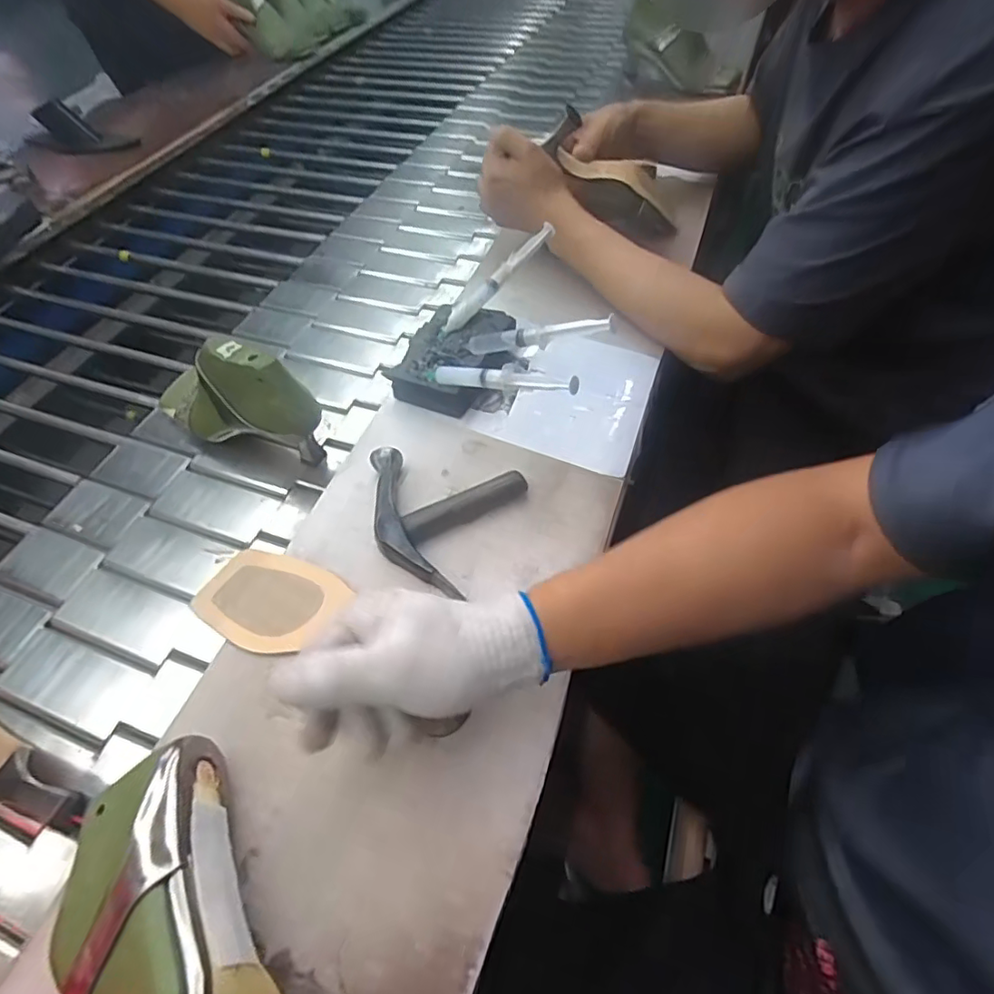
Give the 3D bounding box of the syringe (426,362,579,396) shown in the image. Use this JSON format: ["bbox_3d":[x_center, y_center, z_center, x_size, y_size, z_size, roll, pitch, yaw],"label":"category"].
[{"bbox_3d":[-0.001,-0.106,0.504,0.162,0.021,0.014,13,52,35],"label":"syringe"}]

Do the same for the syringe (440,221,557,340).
[{"bbox_3d":[-0.004,-0.220,0.591,0.149,0.019,0.020,-45,61,-6],"label":"syringe"}]

